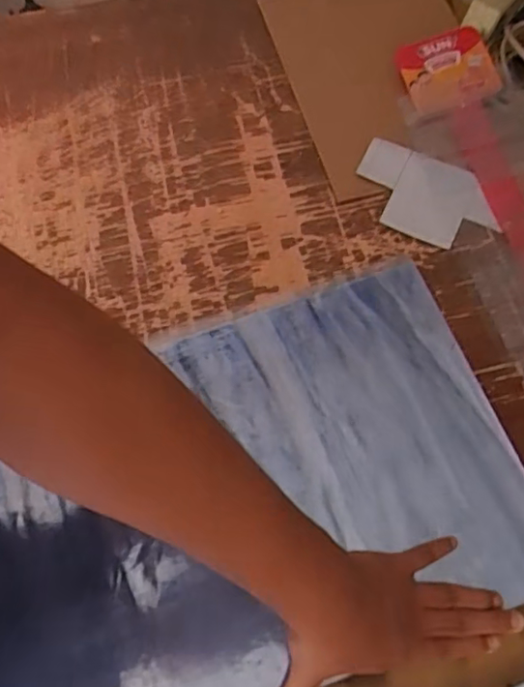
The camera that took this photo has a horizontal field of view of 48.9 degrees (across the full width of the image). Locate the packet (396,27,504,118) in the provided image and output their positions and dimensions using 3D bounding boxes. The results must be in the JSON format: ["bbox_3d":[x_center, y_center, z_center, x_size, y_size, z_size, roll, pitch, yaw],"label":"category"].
[{"bbox_3d":[0.217,-0.320,0.678,0.102,0.026,0.103,-8,66,-2],"label":"packet"}]

